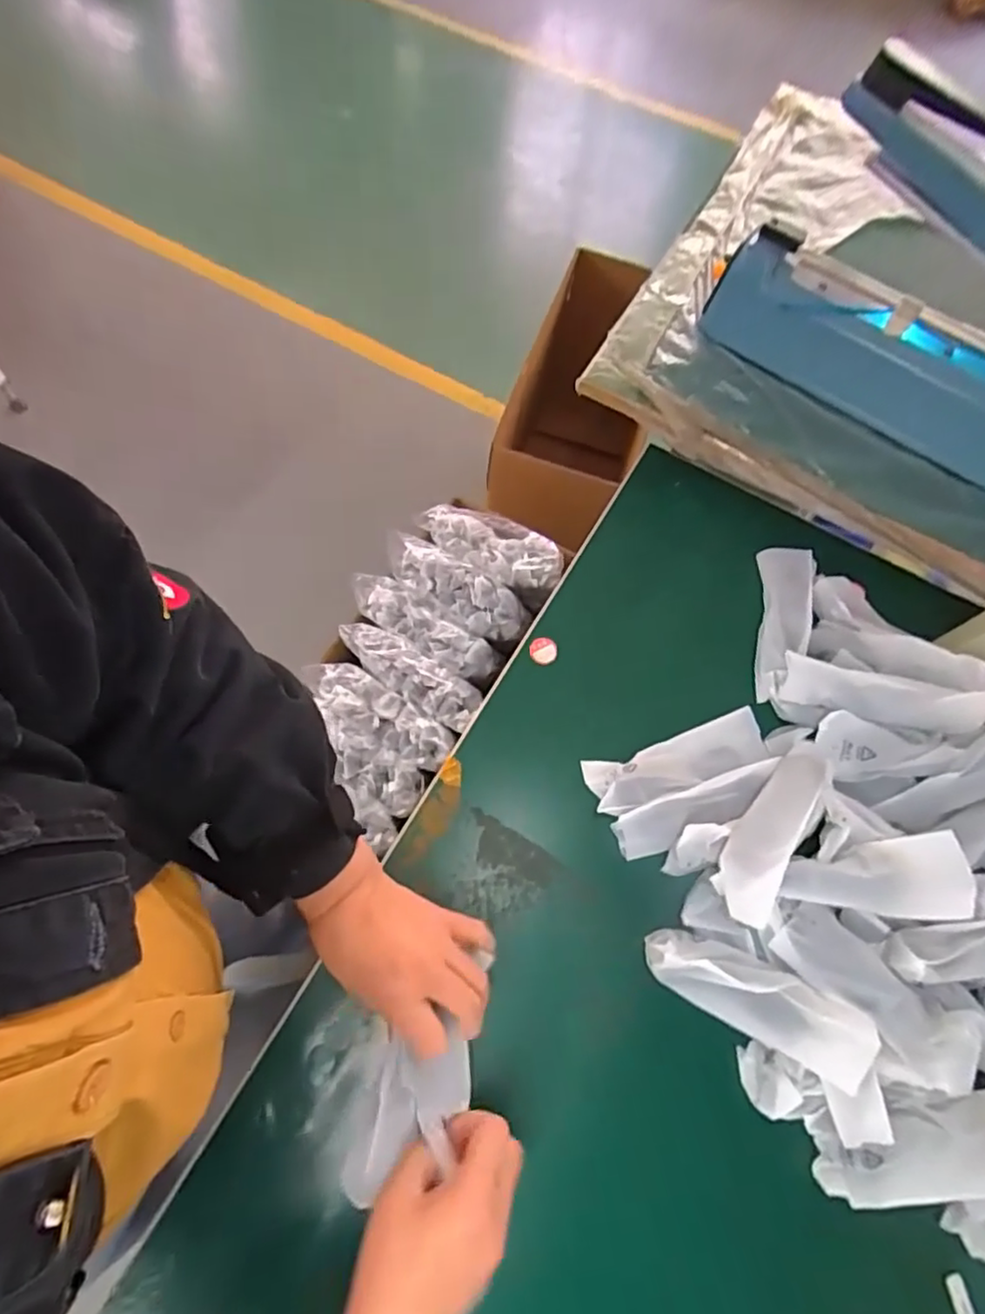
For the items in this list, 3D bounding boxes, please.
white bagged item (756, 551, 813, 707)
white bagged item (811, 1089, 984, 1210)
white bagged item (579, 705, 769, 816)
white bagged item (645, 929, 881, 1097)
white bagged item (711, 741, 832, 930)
[{"bbox_3d":[0.262,-0.034,0.574,0.043,0.026,0.154,13,67,2],"label":"white bagged item"},{"bbox_3d":[0.292,0.324,0.412,0.153,0.028,0.050,-22,69,9],"label":"white bagged item"},{"bbox_3d":[0.151,0.086,0.518,0.149,0.018,0.048,-16,69,-9],"label":"white bagged item"},{"bbox_3d":[0.182,0.237,0.442,0.146,0.035,0.049,22,67,20],"label":"white bagged item"},{"bbox_3d":[0.211,0.129,0.475,0.154,0.048,0.026,-48,117,-32],"label":"white bagged item"}]

